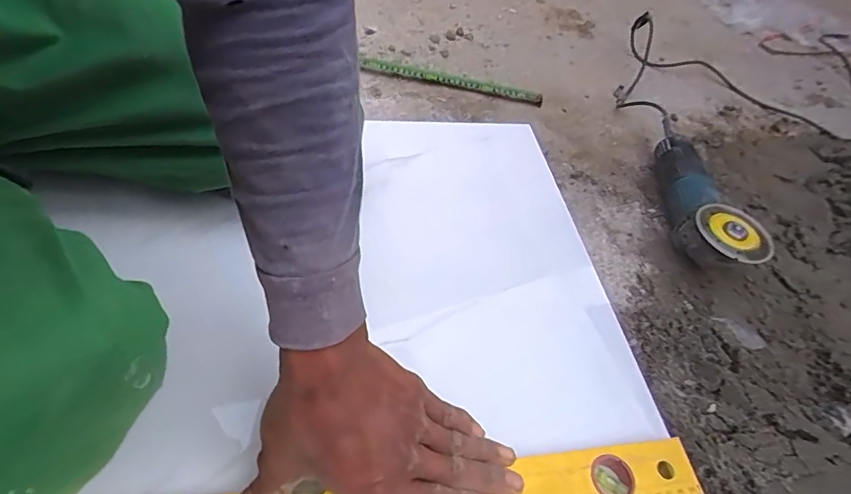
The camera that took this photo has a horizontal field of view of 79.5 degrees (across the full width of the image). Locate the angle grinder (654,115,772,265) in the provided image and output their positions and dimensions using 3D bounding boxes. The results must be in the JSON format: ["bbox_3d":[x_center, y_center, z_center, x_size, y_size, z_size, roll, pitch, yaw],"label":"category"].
[{"bbox_3d":[0.407,-0.089,0.756,0.088,0.078,0.321,12,50,-3],"label":"angle grinder"}]

